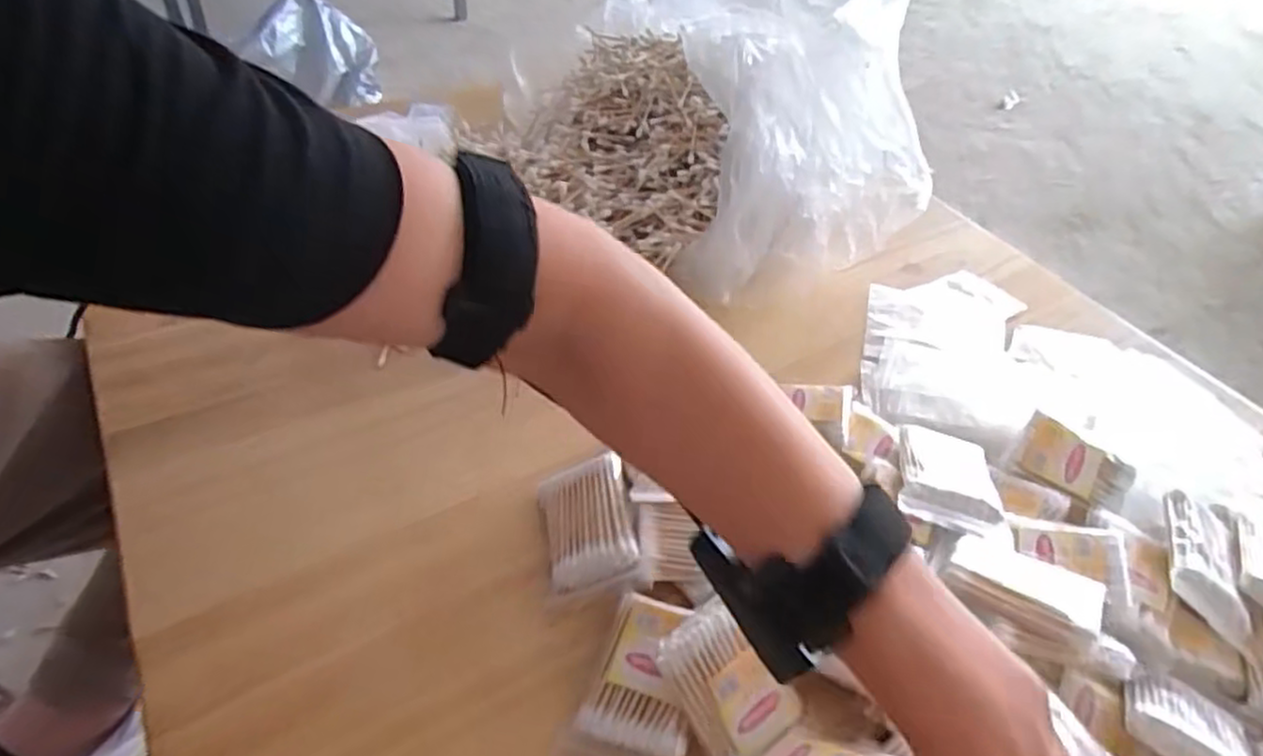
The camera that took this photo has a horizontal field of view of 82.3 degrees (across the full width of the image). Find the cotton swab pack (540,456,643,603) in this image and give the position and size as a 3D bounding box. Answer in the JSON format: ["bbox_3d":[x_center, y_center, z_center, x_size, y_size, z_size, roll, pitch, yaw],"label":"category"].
[{"bbox_3d":[-0.026,0.088,0.429,0.054,0.017,0.082,-20,47,7],"label":"cotton swab pack"}]

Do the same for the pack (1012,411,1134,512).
[{"bbox_3d":[0.293,0.057,0.479,0.067,0.008,0.042,29,73,18],"label":"pack"}]

